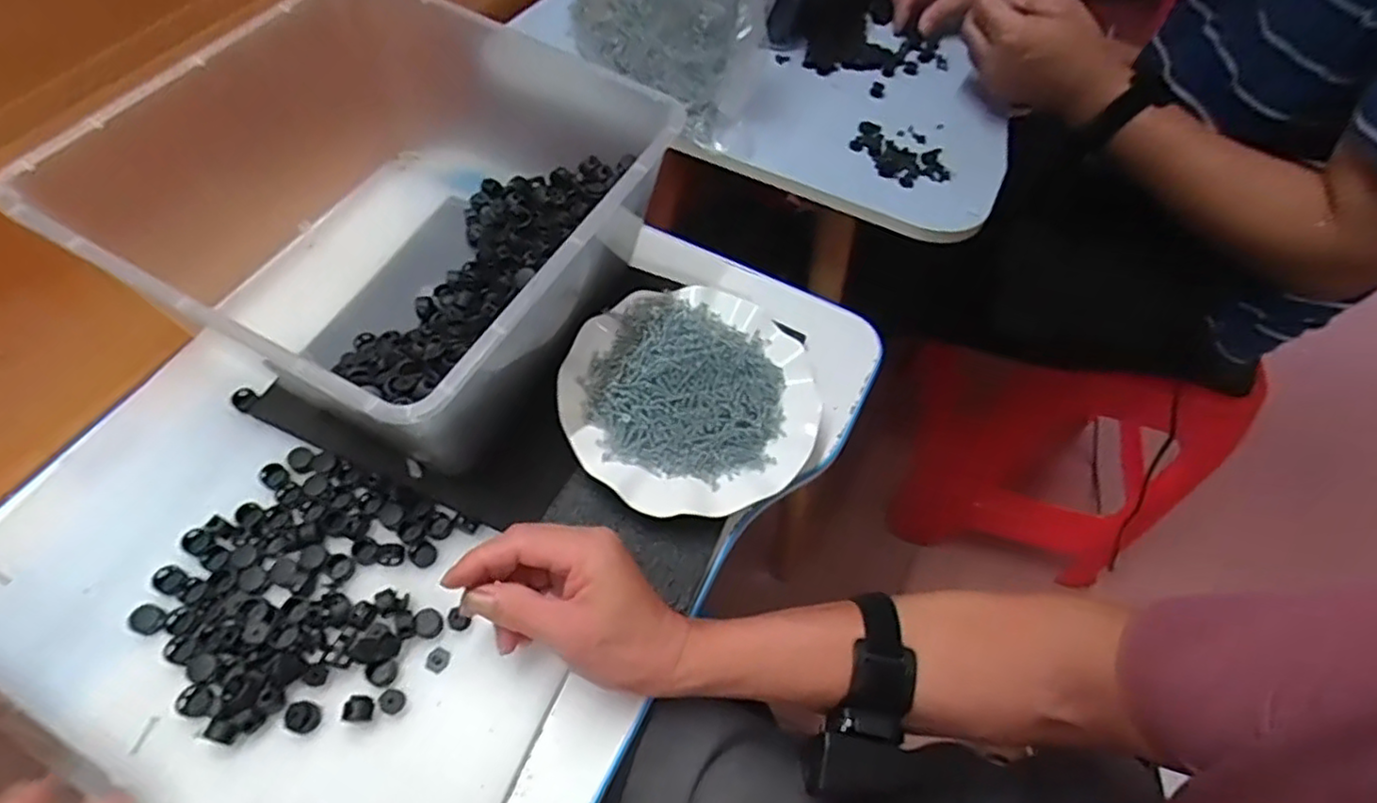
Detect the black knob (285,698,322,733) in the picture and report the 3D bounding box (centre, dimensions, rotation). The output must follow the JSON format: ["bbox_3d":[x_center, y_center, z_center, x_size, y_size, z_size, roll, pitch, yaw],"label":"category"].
[{"bbox_3d":[-0.219,0.178,0.387,0.018,0.007,0.016,33,61,15],"label":"black knob"}]

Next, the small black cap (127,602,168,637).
[{"bbox_3d":[-0.325,0.131,0.412,0.020,0.004,0.016,24,59,10],"label":"small black cap"}]

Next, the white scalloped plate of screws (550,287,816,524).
[{"bbox_3d":[0.004,-0.005,0.495,0.182,0.045,0.176,2,58,-3],"label":"white scalloped plate of screws"}]

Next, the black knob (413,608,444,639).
[{"bbox_3d":[-0.162,0.138,0.425,0.017,0.007,0.017,2,58,-3],"label":"black knob"}]

